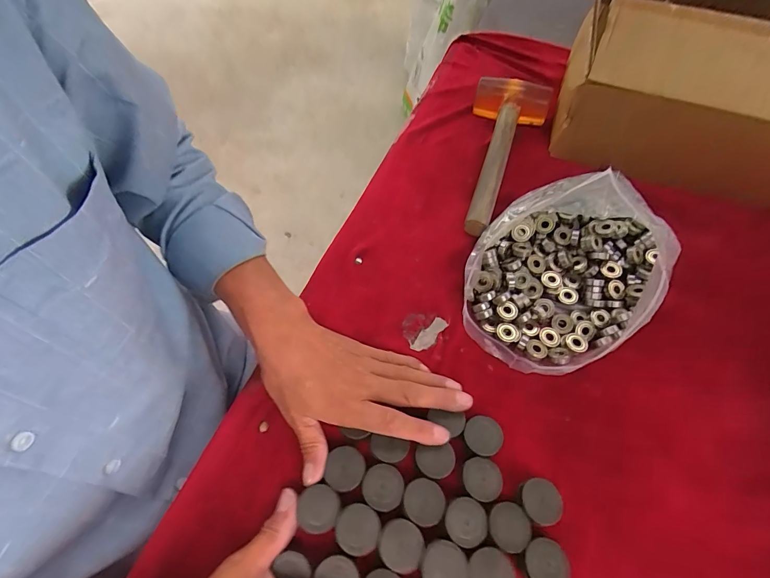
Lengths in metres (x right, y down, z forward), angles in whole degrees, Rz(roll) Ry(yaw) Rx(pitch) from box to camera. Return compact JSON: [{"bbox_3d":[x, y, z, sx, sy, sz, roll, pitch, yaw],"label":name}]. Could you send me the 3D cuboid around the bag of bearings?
[{"bbox_3d":[0.195,-0.026,0.413,0.241,0.091,0.180,-38,67,-24],"label":"bag of bearings"}]

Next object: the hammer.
[{"bbox_3d":[0.160,-0.186,0.517,0.107,0.043,0.284,14,58,6],"label":"hammer"}]

